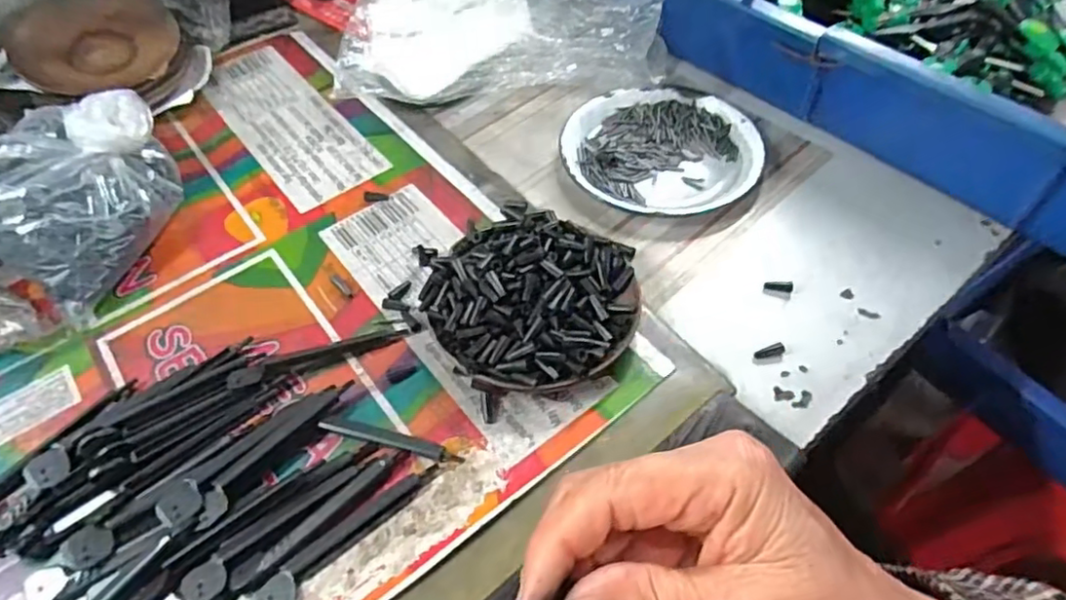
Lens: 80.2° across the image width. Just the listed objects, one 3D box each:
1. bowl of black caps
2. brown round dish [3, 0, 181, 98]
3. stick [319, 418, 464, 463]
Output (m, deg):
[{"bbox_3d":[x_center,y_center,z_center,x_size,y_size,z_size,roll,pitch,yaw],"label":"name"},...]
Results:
[{"bbox_3d":[0.000,-0.002,0.348,0.109,0.033,0.113,-1,52,1],"label":"bowl of black caps"},{"bbox_3d":[-0.337,-0.205,0.492,0.114,0.017,0.104,5,62,-10],"label":"brown round dish"},{"bbox_3d":[-0.071,0.069,0.312,0.075,0.004,0.009,12,53,11],"label":"stick"}]

